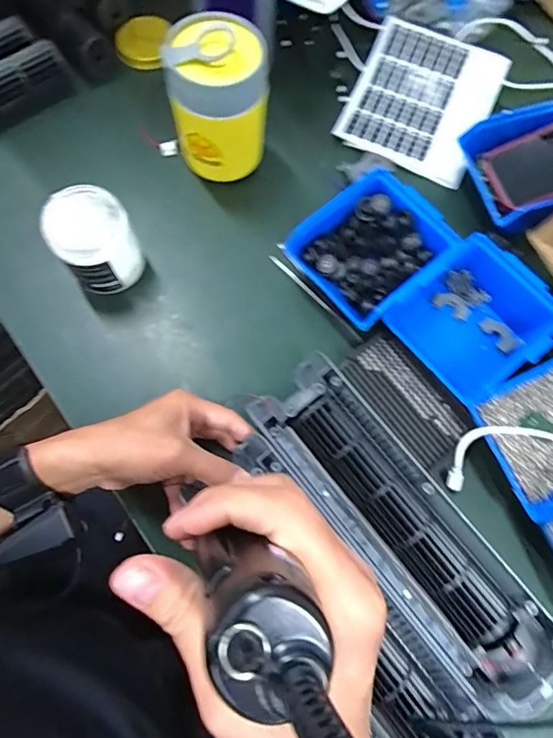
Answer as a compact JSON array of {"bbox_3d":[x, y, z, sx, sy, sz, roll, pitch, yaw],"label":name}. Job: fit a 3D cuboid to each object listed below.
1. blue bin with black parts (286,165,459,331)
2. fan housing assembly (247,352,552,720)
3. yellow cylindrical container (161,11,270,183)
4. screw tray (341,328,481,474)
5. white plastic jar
[{"bbox_3d":[0.097,-0.118,0.465,0.140,0.058,0.121,-36,79,-12],"label":"blue bin with black parts"},{"bbox_3d":[0.103,0.125,0.389,0.082,0.065,0.301,-37,79,-12],"label":"fan housing assembly"},{"bbox_3d":[-0.058,-0.263,0.474,0.091,0.146,0.079,-7,75,-5],"label":"yellow cylindrical container"},{"bbox_3d":[0.127,0.028,0.446,0.065,0.015,0.130,-38,80,-13],"label":"screw tray"},{"bbox_3d":[-0.175,-0.122,0.452,0.074,0.089,0.072,-14,75,-7],"label":"white plastic jar"}]

